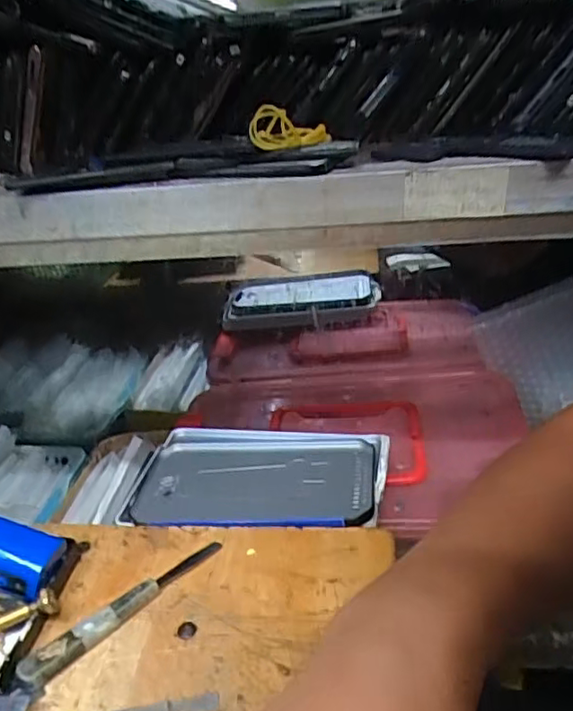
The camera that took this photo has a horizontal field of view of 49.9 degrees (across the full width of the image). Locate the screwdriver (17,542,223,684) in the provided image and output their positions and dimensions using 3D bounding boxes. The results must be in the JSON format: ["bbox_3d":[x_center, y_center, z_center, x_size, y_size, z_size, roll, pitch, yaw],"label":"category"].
[{"bbox_3d":[-0.091,0.144,0.361,0.015,0.010,0.131,21,37,41],"label":"screwdriver"}]

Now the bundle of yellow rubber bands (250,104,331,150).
[{"bbox_3d":[0.002,-0.118,0.314,0.018,0.020,0.049,15,33,35],"label":"bundle of yellow rubber bands"}]

